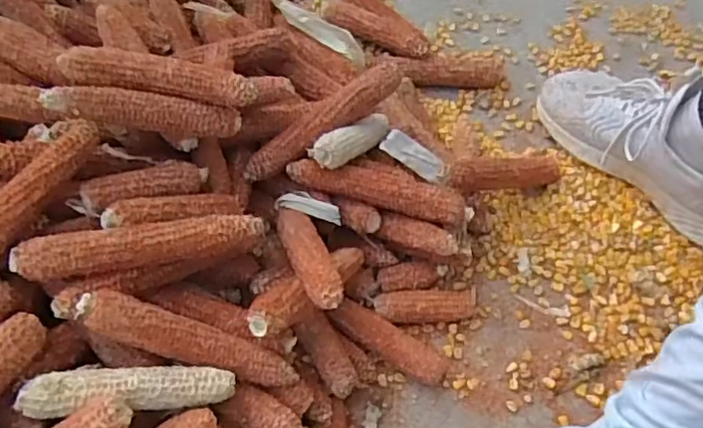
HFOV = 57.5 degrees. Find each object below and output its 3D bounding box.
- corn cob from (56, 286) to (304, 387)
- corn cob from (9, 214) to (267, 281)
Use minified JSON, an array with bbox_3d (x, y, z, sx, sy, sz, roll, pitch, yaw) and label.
[{"bbox_3d":[-0.125,0.093,0.482,0.183,0.031,0.039,24,57,-21],"label":"corn cob"},{"bbox_3d":[-0.156,0.023,0.482,0.181,0.026,0.030,-8,58,-16],"label":"corn cob"}]

